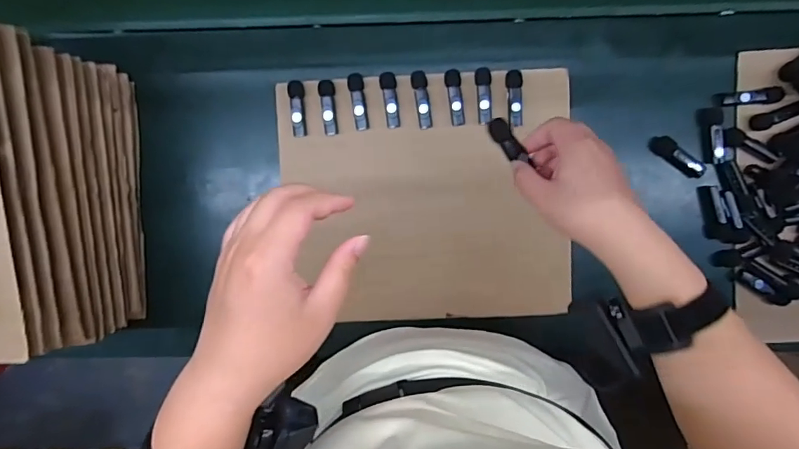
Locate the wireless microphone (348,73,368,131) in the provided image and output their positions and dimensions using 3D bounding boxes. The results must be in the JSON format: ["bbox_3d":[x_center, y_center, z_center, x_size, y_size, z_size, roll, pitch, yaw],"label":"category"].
[{"bbox_3d":[-0.048,-0.147,0.583,0.018,0.010,0.066,-9,91,2],"label":"wireless microphone"}]

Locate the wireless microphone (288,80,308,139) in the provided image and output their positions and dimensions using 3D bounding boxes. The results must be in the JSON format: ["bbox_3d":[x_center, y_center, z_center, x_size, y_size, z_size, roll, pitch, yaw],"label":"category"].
[{"bbox_3d":[-0.122,-0.139,0.587,0.019,0.011,0.065,-2,91,2],"label":"wireless microphone"}]

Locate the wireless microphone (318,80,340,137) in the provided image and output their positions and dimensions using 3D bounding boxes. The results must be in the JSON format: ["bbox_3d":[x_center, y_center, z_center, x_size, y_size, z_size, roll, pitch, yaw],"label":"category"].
[{"bbox_3d":[-0.085,-0.140,0.585,0.019,0.010,0.064,-4,91,2],"label":"wireless microphone"}]

